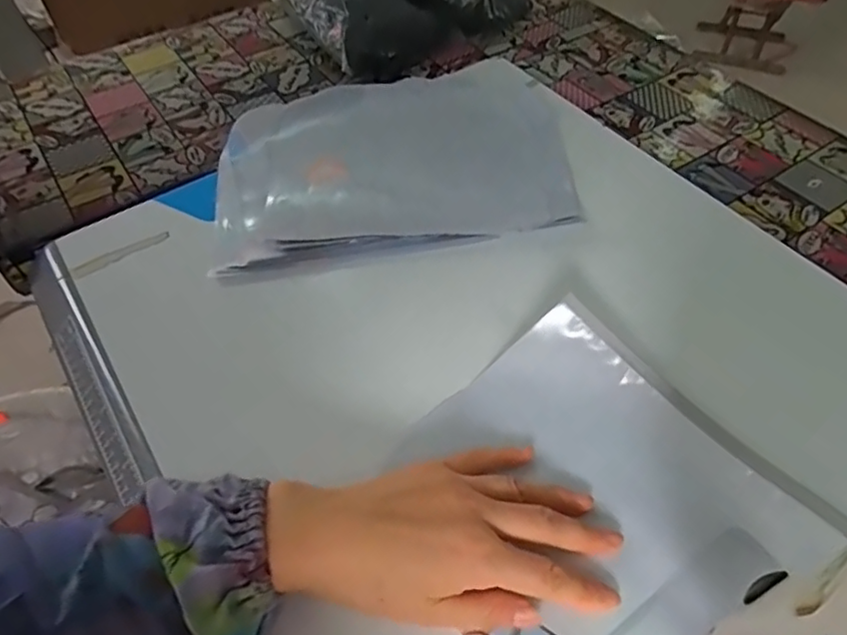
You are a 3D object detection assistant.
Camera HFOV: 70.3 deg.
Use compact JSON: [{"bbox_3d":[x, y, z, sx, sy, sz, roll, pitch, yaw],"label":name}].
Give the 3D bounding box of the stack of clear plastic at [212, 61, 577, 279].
[{"bbox_3d":[-0.031,-0.160,0.570,0.311,0.030,0.256,-8,53,-4],"label":"stack of clear plastic"}]

